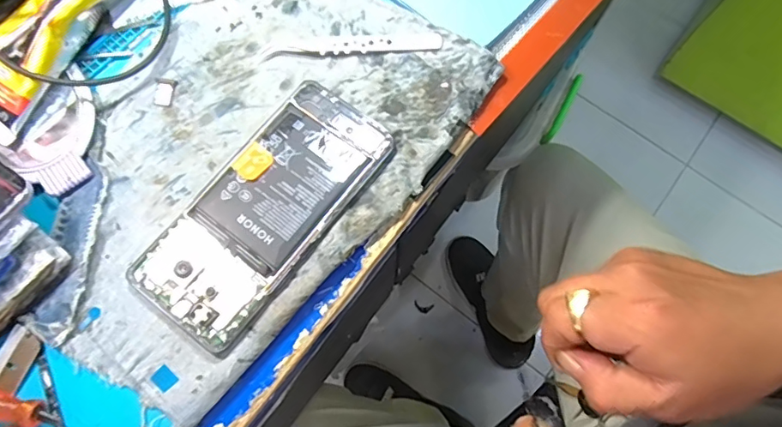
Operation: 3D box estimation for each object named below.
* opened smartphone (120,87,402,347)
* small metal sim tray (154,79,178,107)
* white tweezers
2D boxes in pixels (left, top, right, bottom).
[{"bbox_3d":[-0.073,-0.005,0.298,0.074,0.008,0.159,36,75,10],"label":"opened smartphone"},{"bbox_3d":[-0.145,-0.078,0.323,0.013,0.004,0.019,1,72,0],"label":"small metal sim tray"},{"bbox_3d":[-0.026,-0.108,0.331,0.116,0.006,0.012,-5,72,-2],"label":"white tweezers"}]

